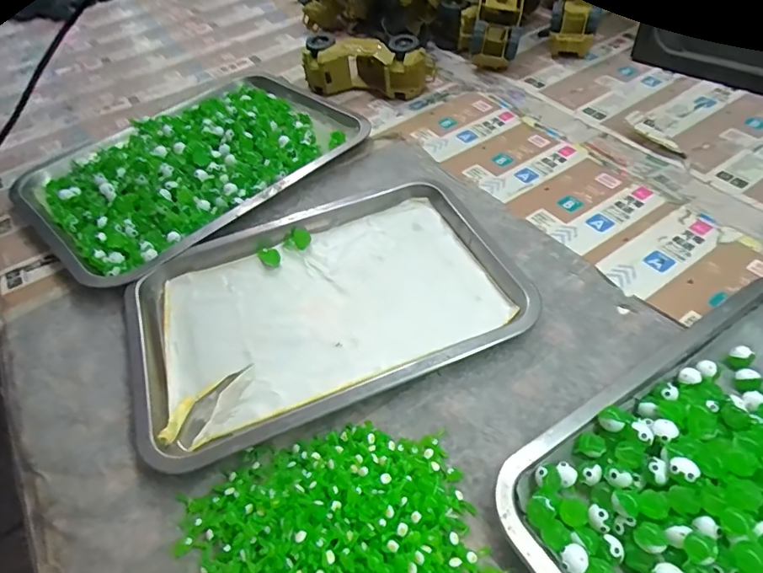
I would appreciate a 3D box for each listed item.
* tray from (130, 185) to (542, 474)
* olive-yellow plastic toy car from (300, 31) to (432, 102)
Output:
[{"bbox_3d":[-0.052,0.012,0.408,0.320,0.022,0.206,-19,50,-10],"label":"tray"},{"bbox_3d":[-0.017,-0.294,0.643,0.172,0.056,0.065,6,51,12],"label":"olive-yellow plastic toy car"}]

